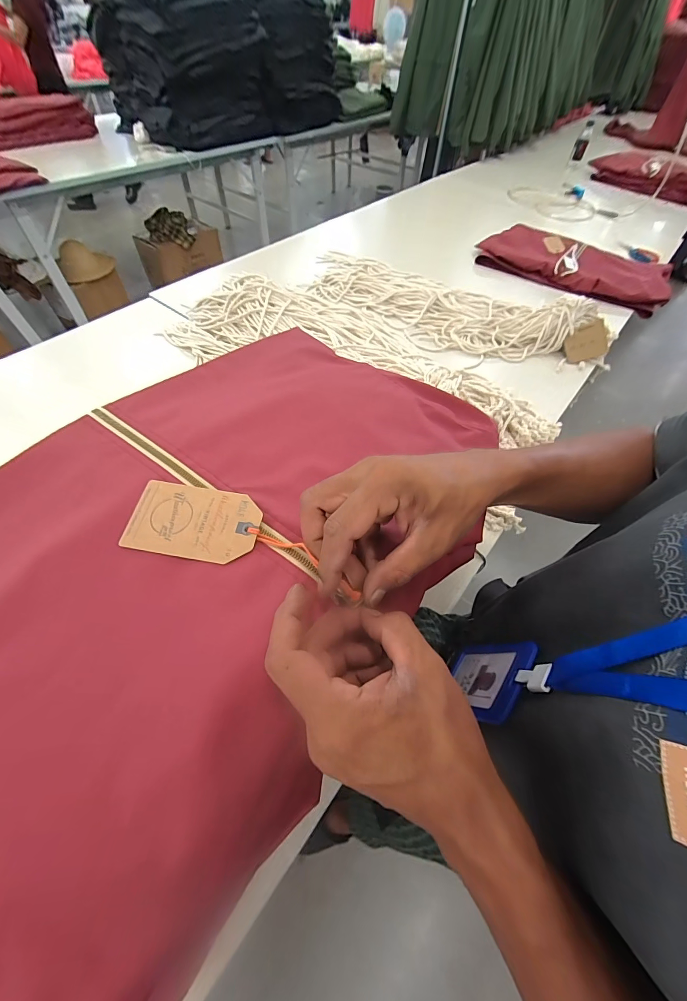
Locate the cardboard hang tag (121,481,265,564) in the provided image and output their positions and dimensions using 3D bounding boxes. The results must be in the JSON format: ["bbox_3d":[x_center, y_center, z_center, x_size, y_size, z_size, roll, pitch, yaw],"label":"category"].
[{"bbox_3d":[-0.116,0.016,0.276,0.099,0.004,0.058,9,64,4],"label":"cardboard hang tag"}]

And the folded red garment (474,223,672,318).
[{"bbox_3d":[0.825,-0.857,1.283,0.641,0.067,0.350,27,59,15],"label":"folded red garment"}]

